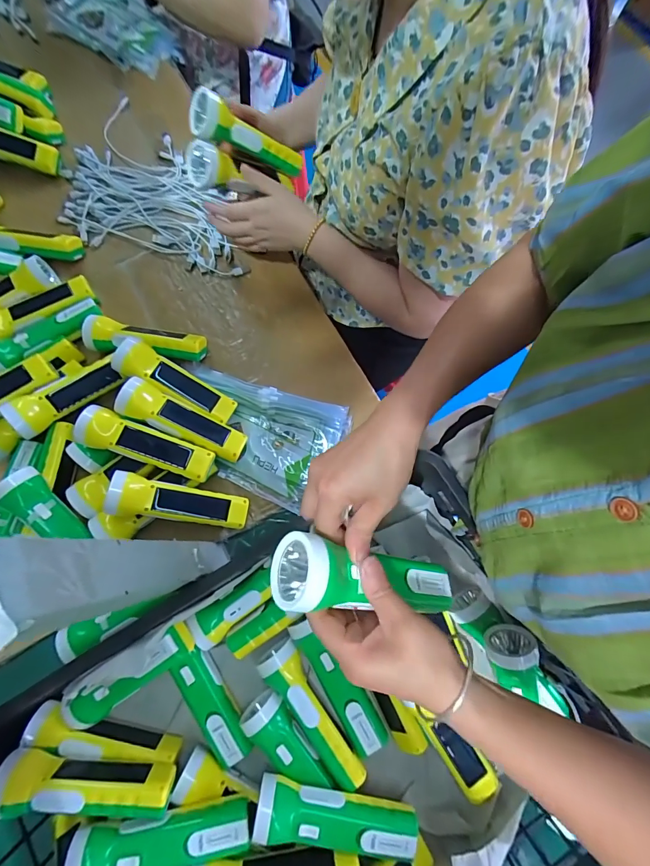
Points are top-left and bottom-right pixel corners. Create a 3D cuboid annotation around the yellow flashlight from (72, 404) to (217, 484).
[{"bbox_3d":[-0.230,0.016,0.501,0.172,0.052,0.049,16,75,3],"label":"yellow flashlight"}]

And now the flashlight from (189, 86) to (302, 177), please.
[{"bbox_3d":[-0.106,-0.429,0.550,0.165,0.058,0.055,-2,70,-43],"label":"flashlight"}]

